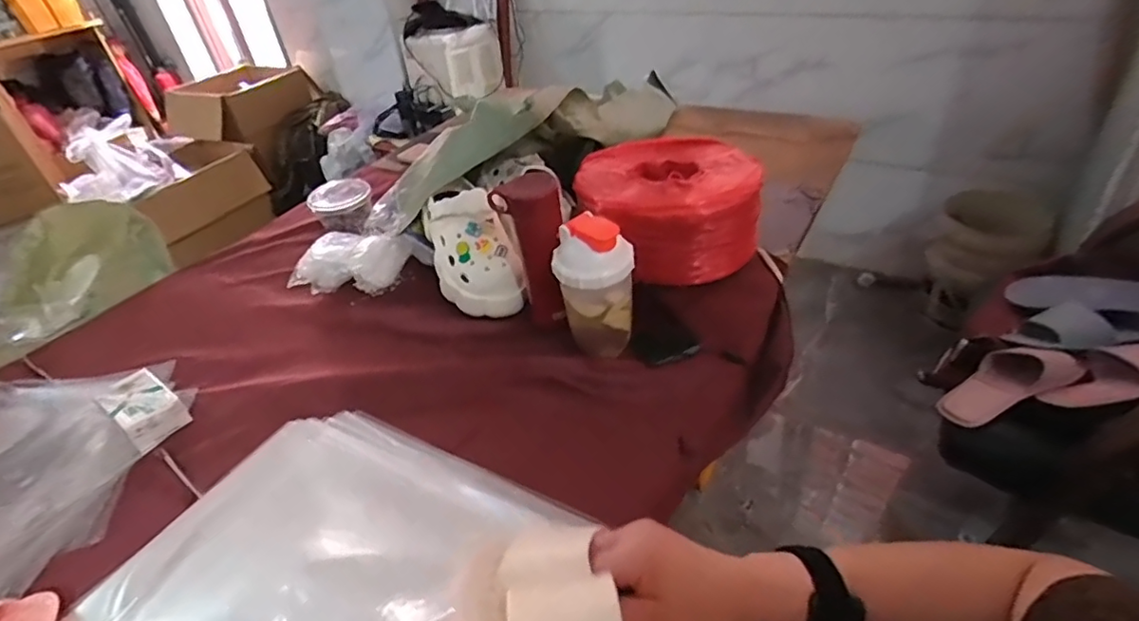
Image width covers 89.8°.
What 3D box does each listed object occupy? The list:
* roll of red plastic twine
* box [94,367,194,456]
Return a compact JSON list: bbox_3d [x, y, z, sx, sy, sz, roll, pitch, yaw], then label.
[{"bbox_3d":[0.148,-0.162,0.913,0.248,0.155,0.250,-5,37,4],"label":"roll of red plastic twine"},{"bbox_3d":[-0.541,0.124,0.728,0.119,0.038,0.066,22,46,33],"label":"box"}]

